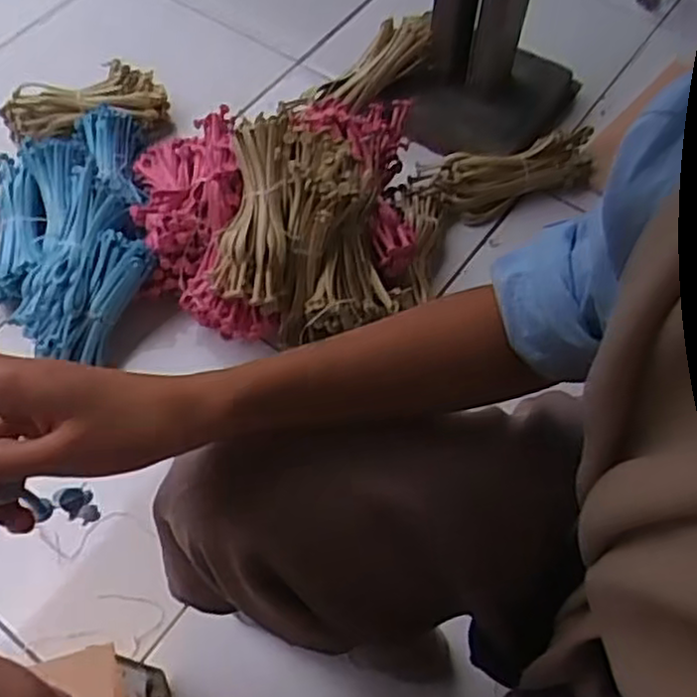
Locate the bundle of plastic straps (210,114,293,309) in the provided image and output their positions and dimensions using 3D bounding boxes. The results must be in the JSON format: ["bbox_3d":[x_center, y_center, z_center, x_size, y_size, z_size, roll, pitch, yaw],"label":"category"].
[{"bbox_3d":[-0.098,-0.151,0.775,0.076,0.050,0.204,6,88,4],"label":"bundle of plastic straps"}]

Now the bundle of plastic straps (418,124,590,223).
[{"bbox_3d":[0.203,-0.216,0.922,0.224,0.056,0.069,-14,62,-7],"label":"bundle of plastic straps"}]

